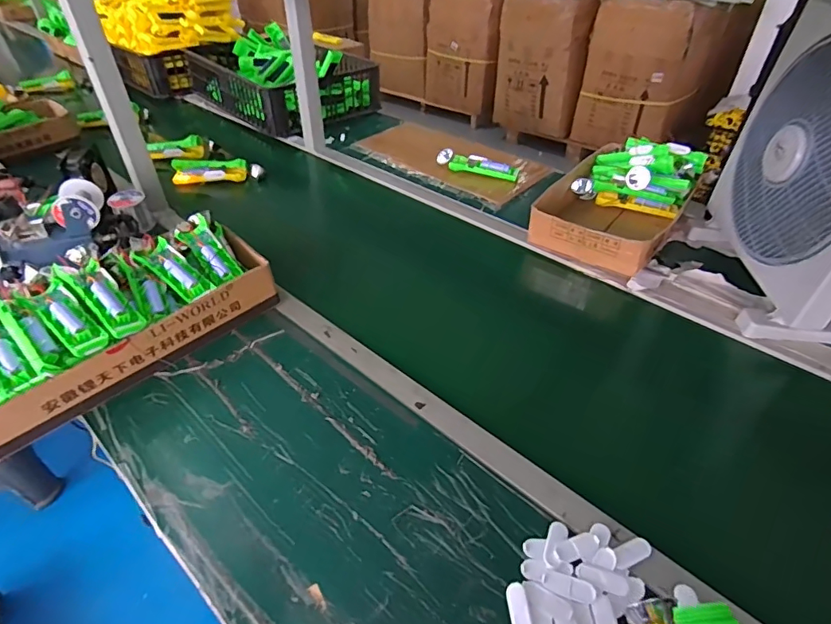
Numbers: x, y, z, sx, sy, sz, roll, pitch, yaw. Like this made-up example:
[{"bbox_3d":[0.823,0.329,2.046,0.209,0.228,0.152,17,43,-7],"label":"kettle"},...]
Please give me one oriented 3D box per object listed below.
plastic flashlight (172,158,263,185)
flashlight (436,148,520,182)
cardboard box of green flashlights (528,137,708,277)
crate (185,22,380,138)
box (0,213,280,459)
[{"bbox_3d":[-0.478,-0.337,1.164,0.219,0.049,0.046,-1,42,-3],"label":"plastic flashlight"},{"bbox_3d":[0.150,-0.356,1.168,0.206,0.027,0.049,22,46,22],"label":"flashlight"},{"bbox_3d":[0.410,-0.230,0.975,0.239,0.118,0.370,26,47,25],"label":"cardboard box of green flashlights"},{"bbox_3d":[-0.435,-0.752,1.543,0.619,0.174,0.375,32,50,30],"label":"crate"},{"bbox_3d":[-0.434,0.001,0.702,0.405,0.114,0.185,-33,52,-32],"label":"box"}]

